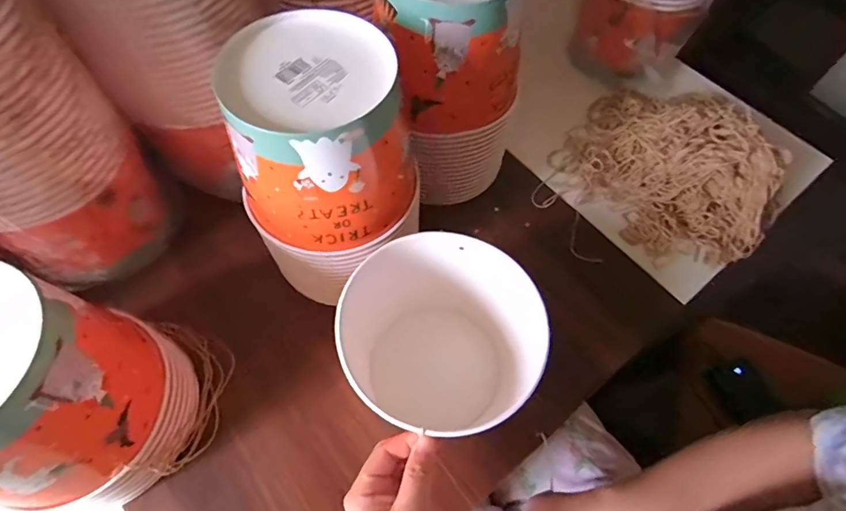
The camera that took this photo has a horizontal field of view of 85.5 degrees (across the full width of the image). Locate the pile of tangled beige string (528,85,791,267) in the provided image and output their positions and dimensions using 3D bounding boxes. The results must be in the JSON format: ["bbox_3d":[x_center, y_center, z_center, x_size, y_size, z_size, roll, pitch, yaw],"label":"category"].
[{"bbox_3d":[0.314,-0.124,0.566,0.256,0.073,0.267,33,65,14],"label":"pile of tangled beige string"}]

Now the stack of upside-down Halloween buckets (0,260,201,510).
[{"bbox_3d":[-0.280,0.102,0.355,0.151,0.192,0.136,14,62,5],"label":"stack of upside-down Halloween buckets"}]

